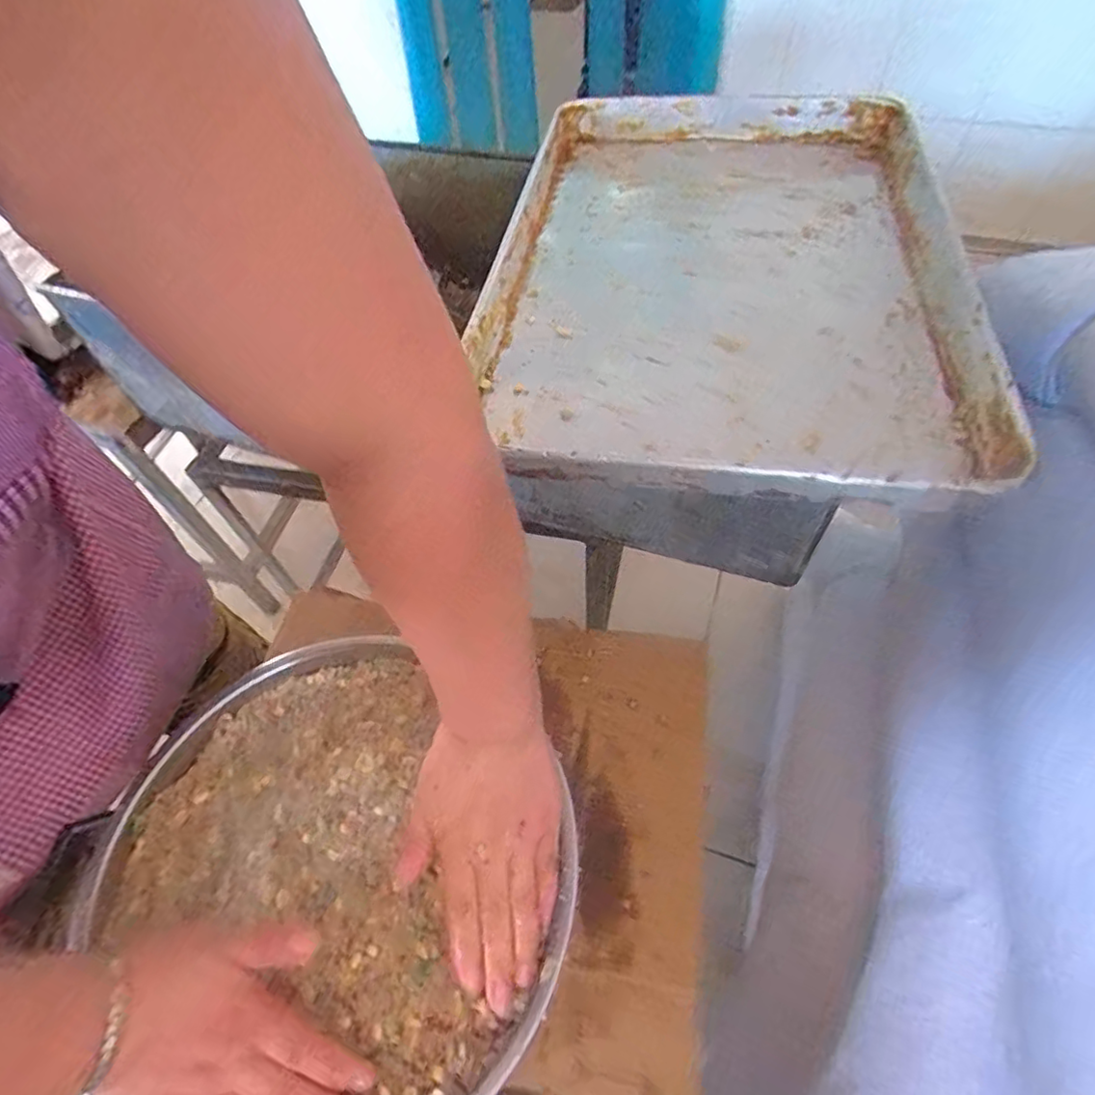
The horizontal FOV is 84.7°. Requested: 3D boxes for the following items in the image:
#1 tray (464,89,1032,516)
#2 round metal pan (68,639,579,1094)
[{"bbox_3d":[0.164,-0.273,0.576,0.401,0.056,0.617,6,59,11],"label":"tray"},{"bbox_3d":[-0.151,0.220,0.418,0.330,0.043,0.308,31,57,23],"label":"round metal pan"}]

